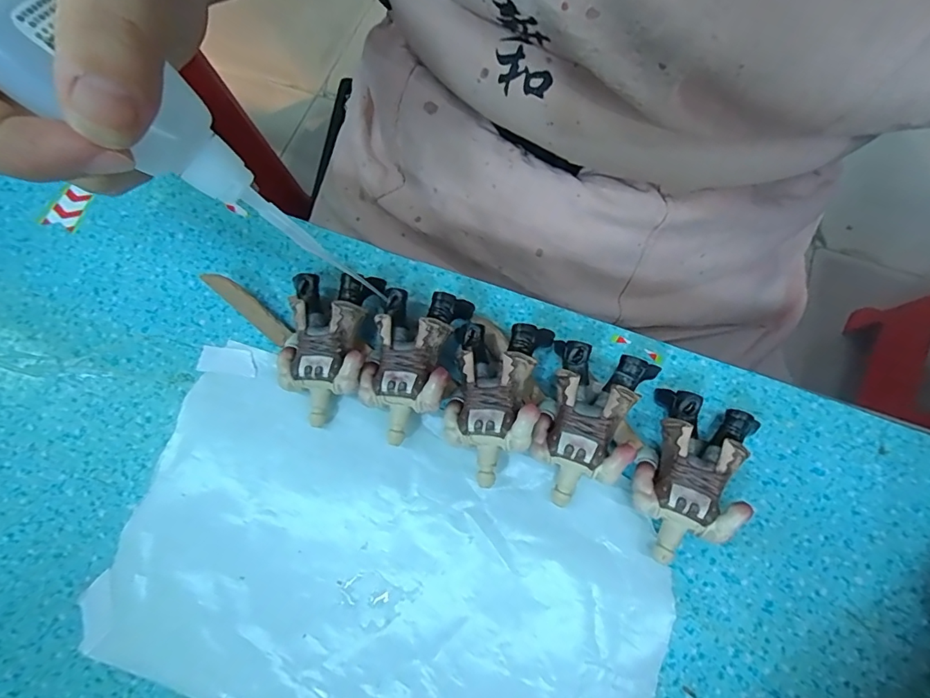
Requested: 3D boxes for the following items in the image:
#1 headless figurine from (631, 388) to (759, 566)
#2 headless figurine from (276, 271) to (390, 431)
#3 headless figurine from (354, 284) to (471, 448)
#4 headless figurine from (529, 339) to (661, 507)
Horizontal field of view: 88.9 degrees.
[{"bbox_3d":[0.080,0.047,0.172,0.034,0.019,0.058,23,74,8],"label":"headless figurine"},{"bbox_3d":[-0.055,-0.001,0.190,0.034,0.022,0.058,9,72,4],"label":"headless figurine"},{"bbox_3d":[-0.022,0.006,0.187,0.033,0.022,0.059,16,73,6],"label":"headless figurine"},{"bbox_3d":[0.044,0.028,0.177,0.034,0.024,0.055,18,73,7],"label":"headless figurine"}]

